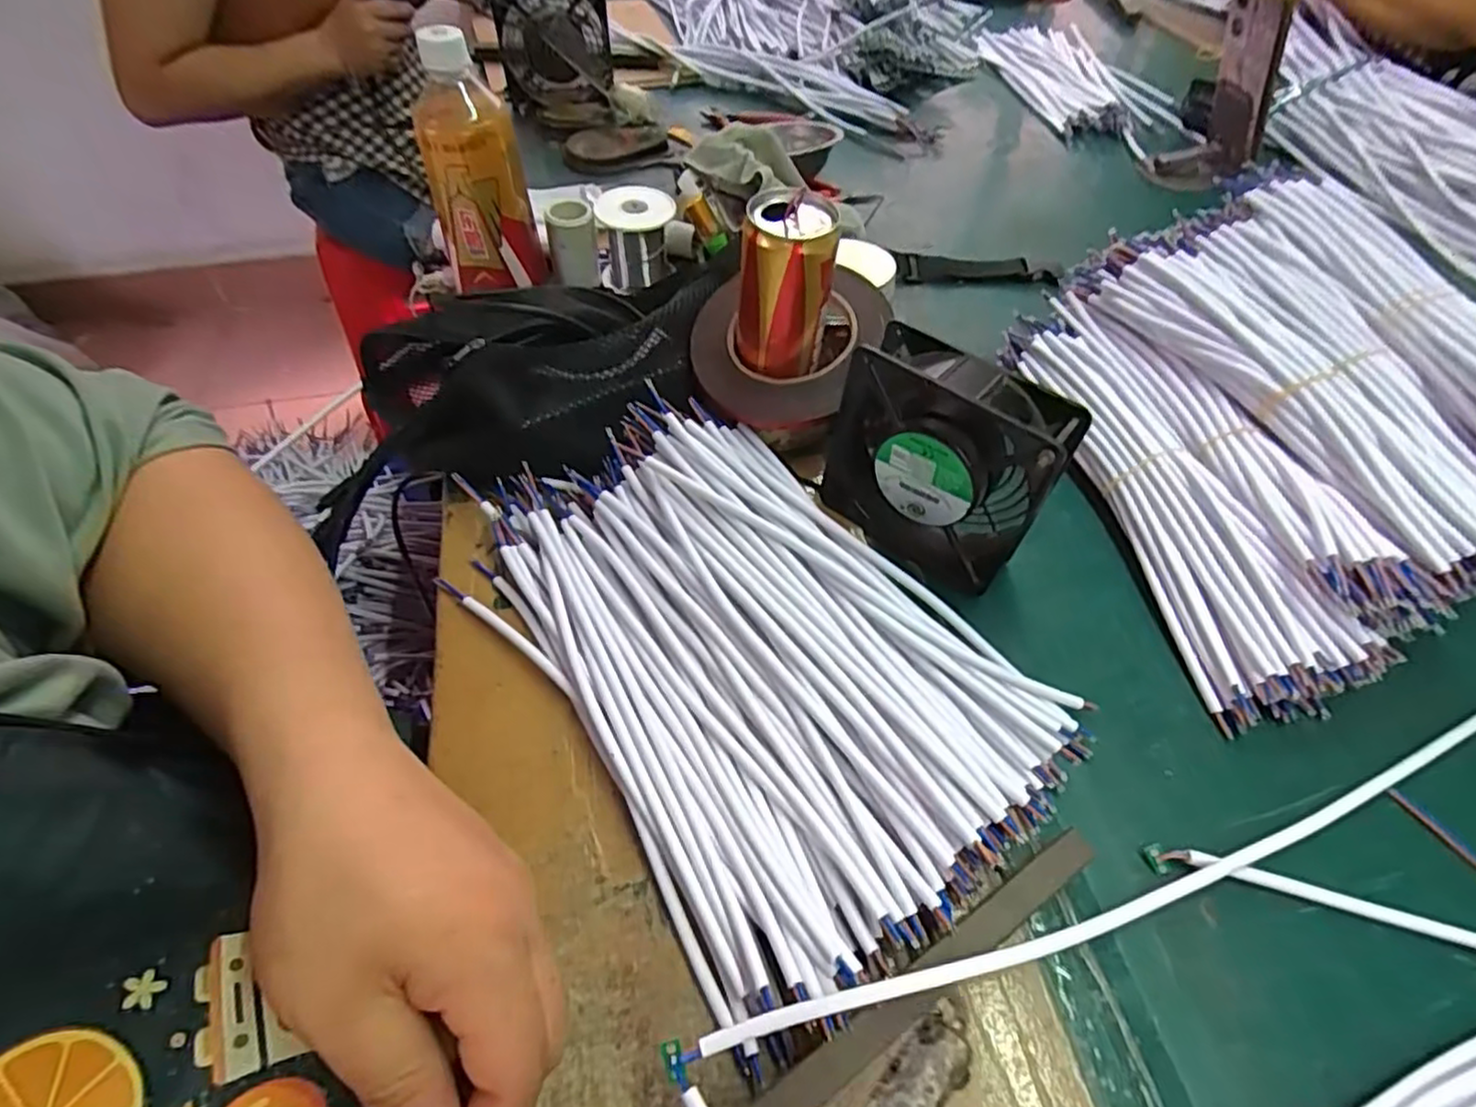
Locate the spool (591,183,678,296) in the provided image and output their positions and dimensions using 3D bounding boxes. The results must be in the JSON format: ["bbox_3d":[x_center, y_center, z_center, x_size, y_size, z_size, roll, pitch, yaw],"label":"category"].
[{"bbox_3d":[-0.085,-0.261,0.585,0.059,0.067,0.056,0,53,0],"label":"spool"}]

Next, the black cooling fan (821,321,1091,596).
[{"bbox_3d":[0.113,-0.052,0.400,0.123,0.116,0.053,33,59,22],"label":"black cooling fan"}]

